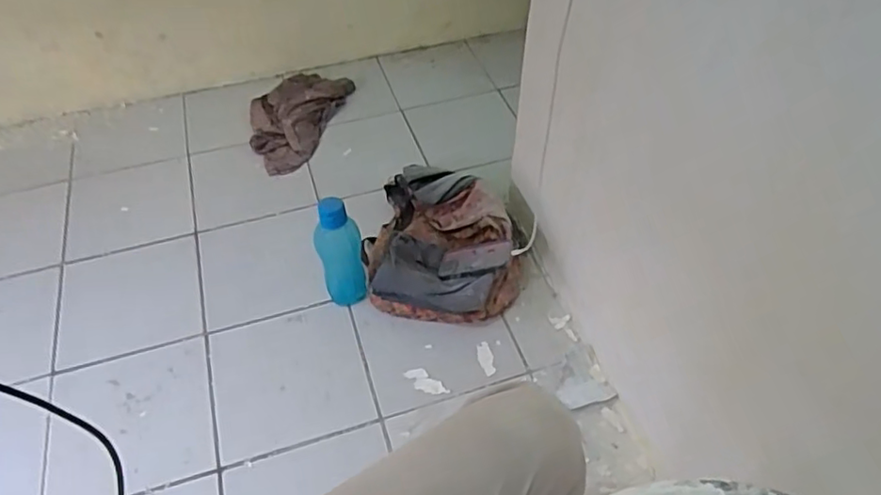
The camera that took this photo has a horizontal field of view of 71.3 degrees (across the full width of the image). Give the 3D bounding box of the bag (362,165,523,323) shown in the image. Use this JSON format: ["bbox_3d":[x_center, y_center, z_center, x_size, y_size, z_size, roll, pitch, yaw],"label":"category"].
[{"bbox_3d":[-0.005,-0.027,1.399,0.341,0.154,0.437,-8,49,-6],"label":"bag"}]

